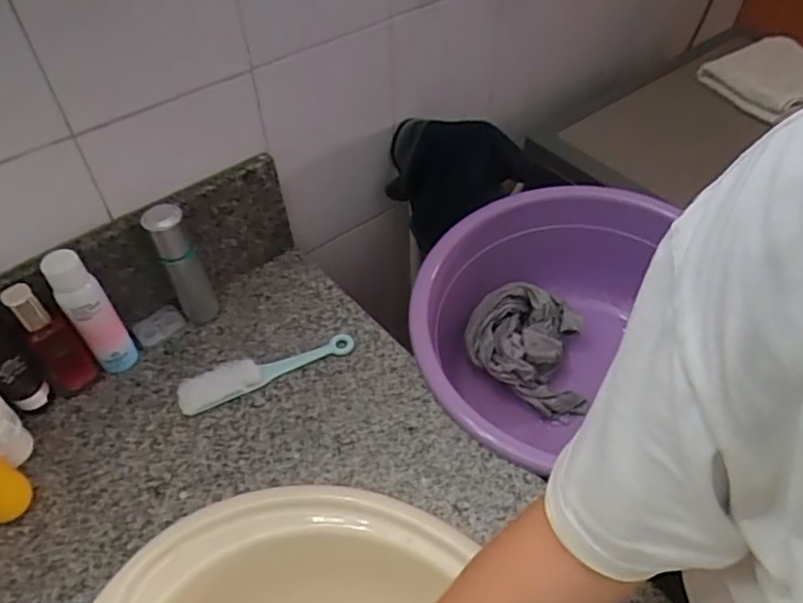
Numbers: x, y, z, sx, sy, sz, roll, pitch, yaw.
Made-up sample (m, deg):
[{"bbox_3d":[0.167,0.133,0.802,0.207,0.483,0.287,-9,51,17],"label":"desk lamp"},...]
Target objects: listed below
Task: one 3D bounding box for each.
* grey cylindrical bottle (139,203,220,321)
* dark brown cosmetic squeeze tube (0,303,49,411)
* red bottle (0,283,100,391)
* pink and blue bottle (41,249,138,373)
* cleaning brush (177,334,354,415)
[{"bbox_3d":[-0.257,-0.038,0.718,0.038,0.170,0.034,-35,57,-27],"label":"grey cylindrical bottle"},{"bbox_3d":[-0.418,0.058,0.644,0.039,0.141,0.054,32,56,25],"label":"dark brown cosmetic squeeze tube"},{"bbox_3d":[-0.375,0.042,0.657,0.033,0.156,0.044,35,57,26],"label":"red bottle"},{"bbox_3d":[-0.341,0.017,0.676,0.044,0.168,0.041,0,49,0],"label":"pink and blue bottle"},{"bbox_3d":[-0.158,0.075,0.716,0.205,0.020,0.044,-20,52,-16],"label":"cleaning brush"}]

